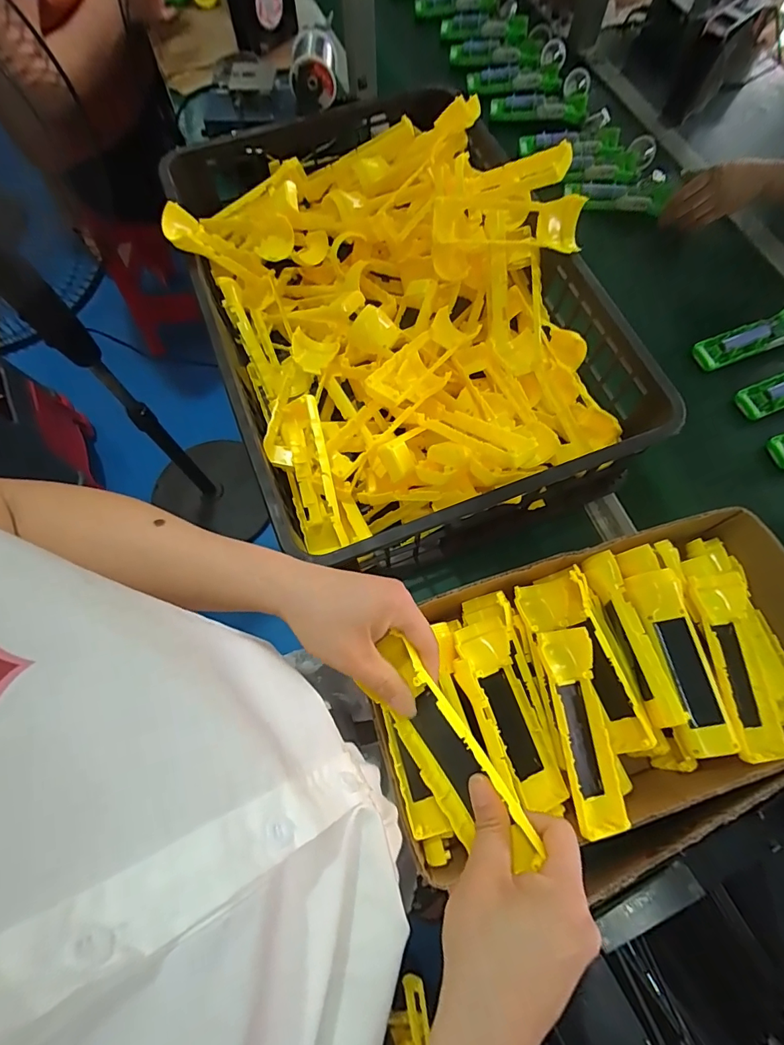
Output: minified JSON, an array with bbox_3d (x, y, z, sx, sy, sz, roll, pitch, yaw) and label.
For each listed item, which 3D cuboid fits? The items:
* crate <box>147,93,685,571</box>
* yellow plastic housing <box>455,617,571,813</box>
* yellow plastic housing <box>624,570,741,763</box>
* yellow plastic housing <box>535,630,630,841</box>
[{"bbox_3d":[-0.009,-0.285,0.573,0.415,0.123,0.633,-20,72,-6],"label":"crate"},{"bbox_3d":[0.104,0.170,0.417,0.048,0.033,0.162,-18,72,-5],"label":"yellow plastic housing"},{"bbox_3d":[0.266,0.125,0.430,0.047,0.020,0.162,-13,71,-4],"label":"yellow plastic housing"},{"bbox_3d":[0.164,0.176,0.405,0.045,0.024,0.161,-8,71,-2],"label":"yellow plastic housing"}]

